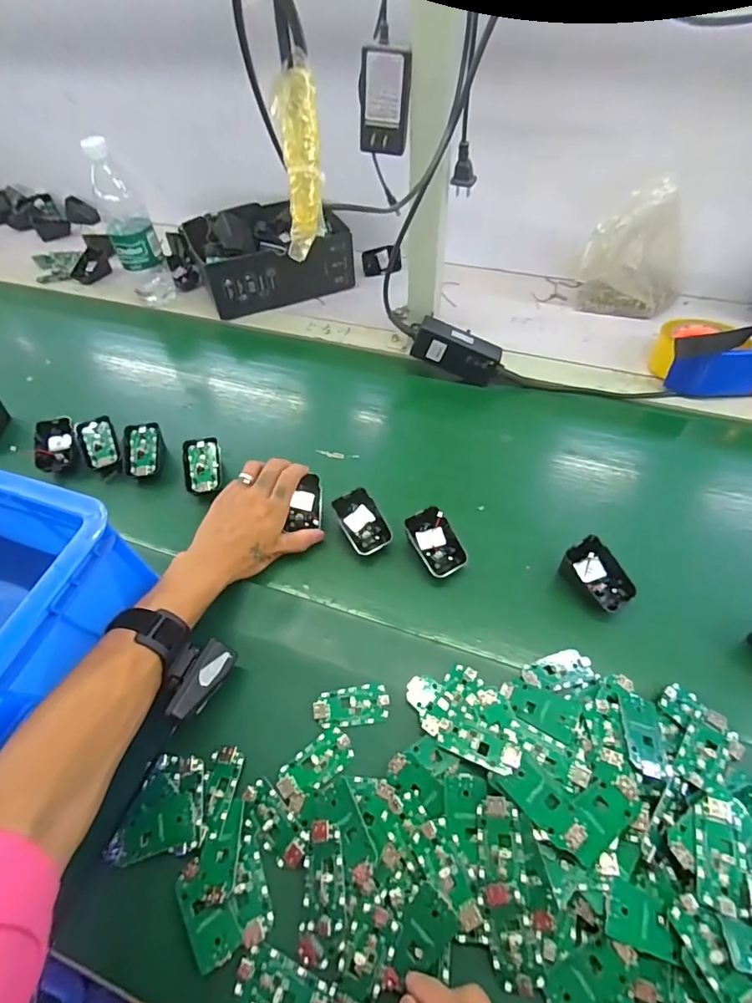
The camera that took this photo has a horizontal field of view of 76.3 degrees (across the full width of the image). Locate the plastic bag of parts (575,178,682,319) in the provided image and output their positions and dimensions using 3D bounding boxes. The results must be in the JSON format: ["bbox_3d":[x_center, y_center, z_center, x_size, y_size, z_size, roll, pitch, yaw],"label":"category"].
[{"bbox_3d":[0.376,-0.353,0.694,0.141,0.161,0.092,25,57,21],"label":"plastic bag of parts"}]

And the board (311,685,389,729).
[{"bbox_3d":[-0.022,0.175,0.411,0.063,0.004,0.030,-8,52,-3],"label":"board"}]

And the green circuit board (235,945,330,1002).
[{"bbox_3d":[-0.062,0.324,0.317,0.063,0.004,0.032,13,54,13],"label":"green circuit board"}]

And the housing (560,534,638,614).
[{"bbox_3d":[0.214,0.073,0.463,0.048,0.043,0.066,-32,57,-20],"label":"housing"}]

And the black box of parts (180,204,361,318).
[{"bbox_3d":[-0.176,-0.415,0.809,0.229,0.088,0.181,-21,54,-13],"label":"black box of parts"}]

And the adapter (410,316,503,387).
[{"bbox_3d":[0.107,-0.199,0.637,0.112,0.049,0.030,22,54,-4],"label":"adapter"}]

